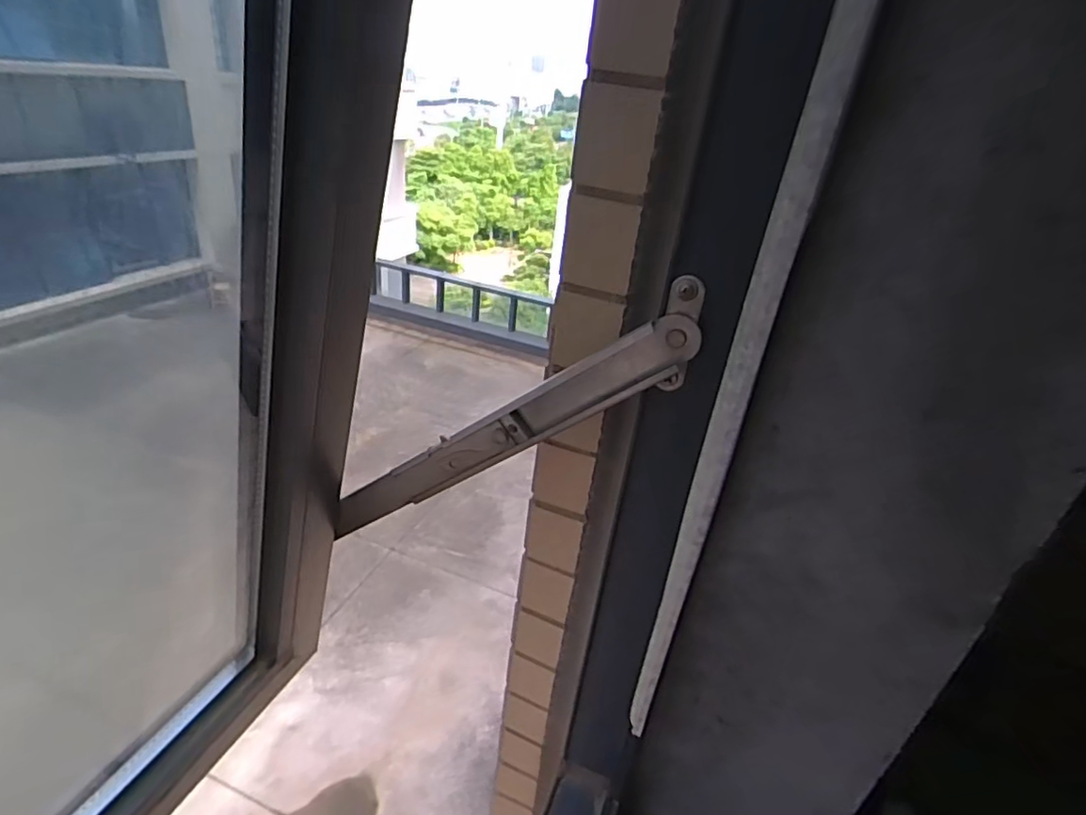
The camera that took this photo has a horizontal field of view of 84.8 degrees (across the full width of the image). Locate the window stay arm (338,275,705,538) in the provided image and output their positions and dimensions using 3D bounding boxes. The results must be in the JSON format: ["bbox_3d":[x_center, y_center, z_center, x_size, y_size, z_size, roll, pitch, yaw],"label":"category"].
[{"bbox_3d":[-0.030,0.019,0.346,0.283,0.041,0.014,-29,14,29],"label":"window stay arm"}]

